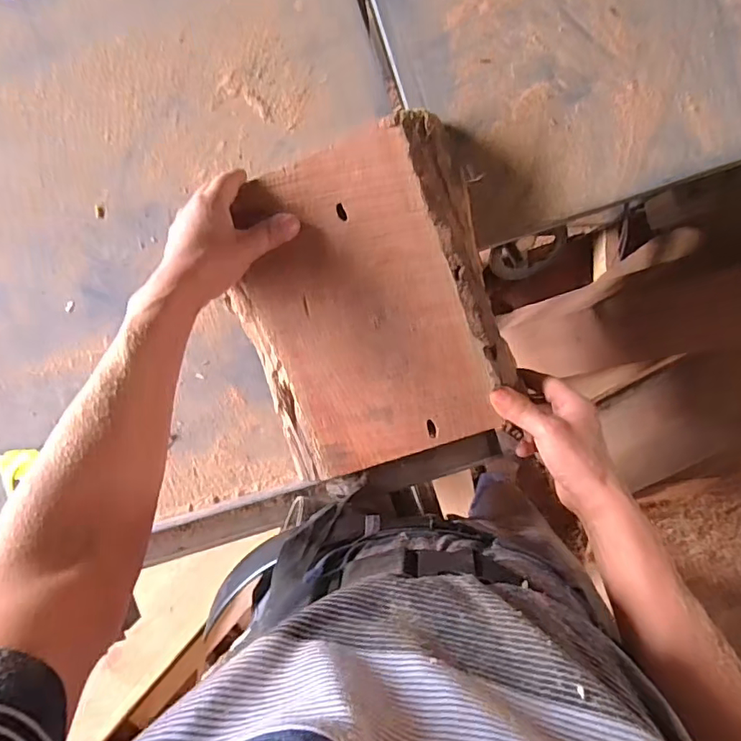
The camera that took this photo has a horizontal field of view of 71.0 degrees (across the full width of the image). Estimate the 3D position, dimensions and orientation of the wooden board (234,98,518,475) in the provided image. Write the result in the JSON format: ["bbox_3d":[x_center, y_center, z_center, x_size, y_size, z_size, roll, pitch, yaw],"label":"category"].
[{"bbox_3d":[0.000,-0.066,0.514,0.241,0.034,0.302,-17,92,4],"label":"wooden board"}]

